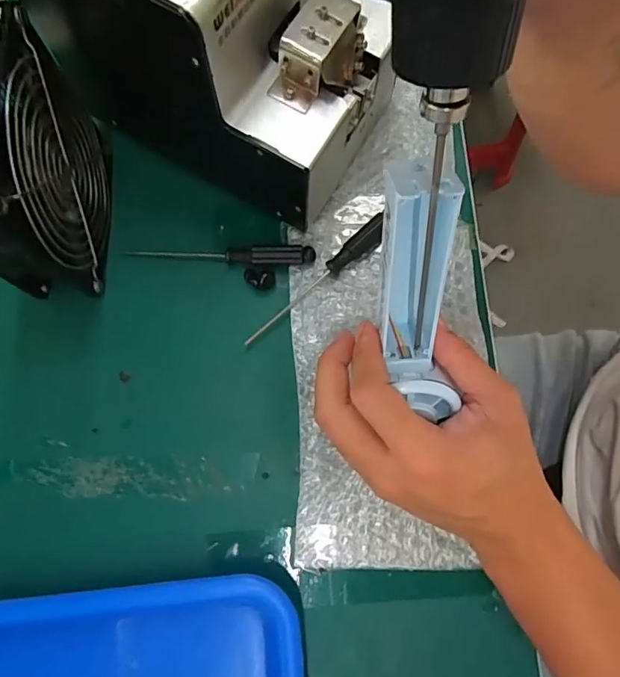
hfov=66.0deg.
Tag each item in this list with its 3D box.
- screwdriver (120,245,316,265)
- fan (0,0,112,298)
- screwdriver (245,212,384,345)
[{"bbox_3d":[-0.061,-0.057,0.321,0.127,0.012,0.012,2,76,1],"label":"screwdriver"},{"bbox_3d":[-0.159,-0.096,0.275,0.048,0.118,0.120,-1,76,1],"label":"fan"},{"bbox_3d":[0.005,-0.039,0.316,0.120,0.014,0.016,-39,79,-8],"label":"screwdriver"}]

